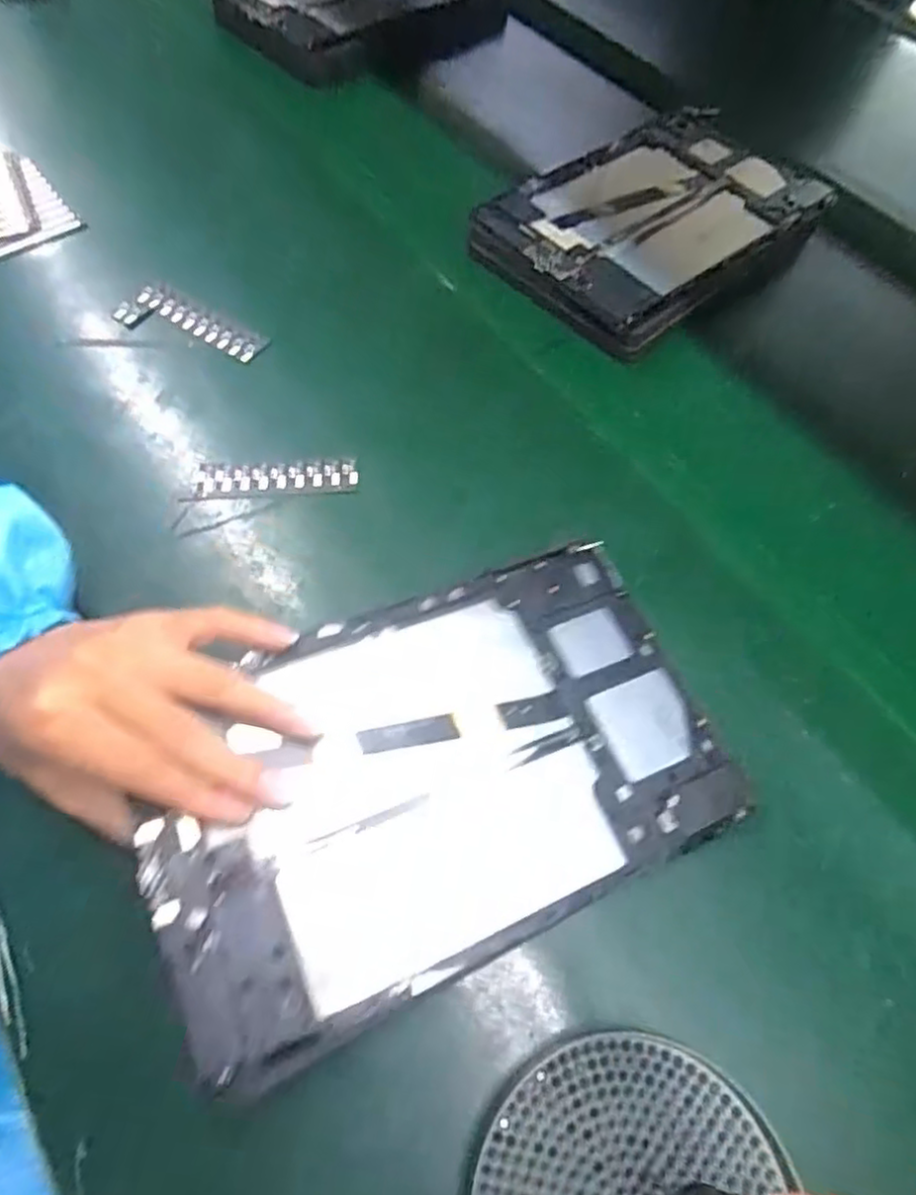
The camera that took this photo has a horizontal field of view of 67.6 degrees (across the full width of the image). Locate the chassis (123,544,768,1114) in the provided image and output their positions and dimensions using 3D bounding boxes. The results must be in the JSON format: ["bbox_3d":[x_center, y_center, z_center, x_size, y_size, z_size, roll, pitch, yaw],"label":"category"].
[{"bbox_3d":[-0.008,0.072,0.290,0.232,0.017,0.146,-22,65,-15],"label":"chassis"}]

